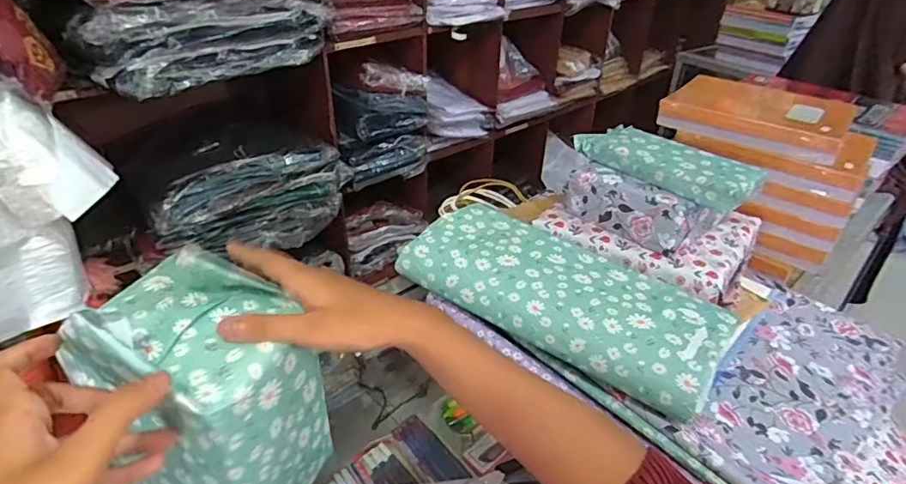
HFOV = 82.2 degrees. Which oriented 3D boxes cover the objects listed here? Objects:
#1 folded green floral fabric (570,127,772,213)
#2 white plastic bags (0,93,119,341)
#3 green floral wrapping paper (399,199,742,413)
[{"bbox_3d":[0.244,-0.094,0.597,0.079,0.032,0.199,-25,43,-34],"label":"folded green floral fabric"},{"bbox_3d":[-0.597,-0.024,0.716,0.115,0.317,0.230,30,42,33],"label":"white plastic bags"},{"bbox_3d":[0.107,0.049,0.542,0.326,0.039,0.139,26,40,29],"label":"green floral wrapping paper"}]

